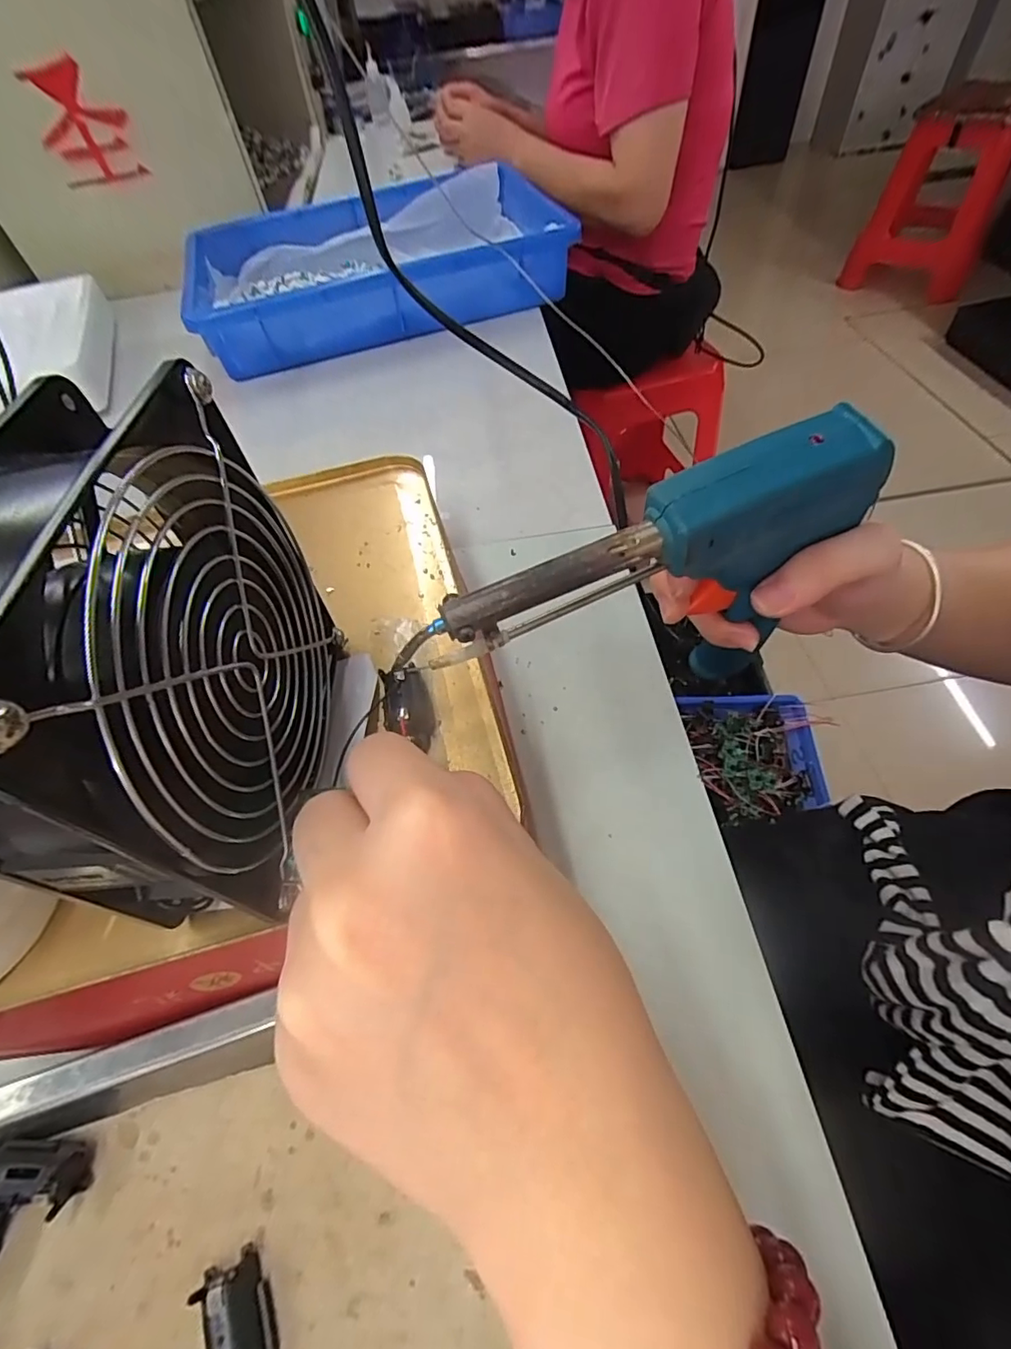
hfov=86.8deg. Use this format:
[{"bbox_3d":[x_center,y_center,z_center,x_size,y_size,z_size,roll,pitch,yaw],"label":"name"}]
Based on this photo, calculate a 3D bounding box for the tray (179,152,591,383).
[{"bbox_3d":[-0.137,-0.434,0.566,0.356,0.065,0.252,-19,56,-8],"label":"tray"}]

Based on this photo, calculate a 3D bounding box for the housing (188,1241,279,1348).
[{"bbox_3d":[-0.078,0.194,0.156,0.017,0.013,0.036,-24,57,-11],"label":"housing"}]

